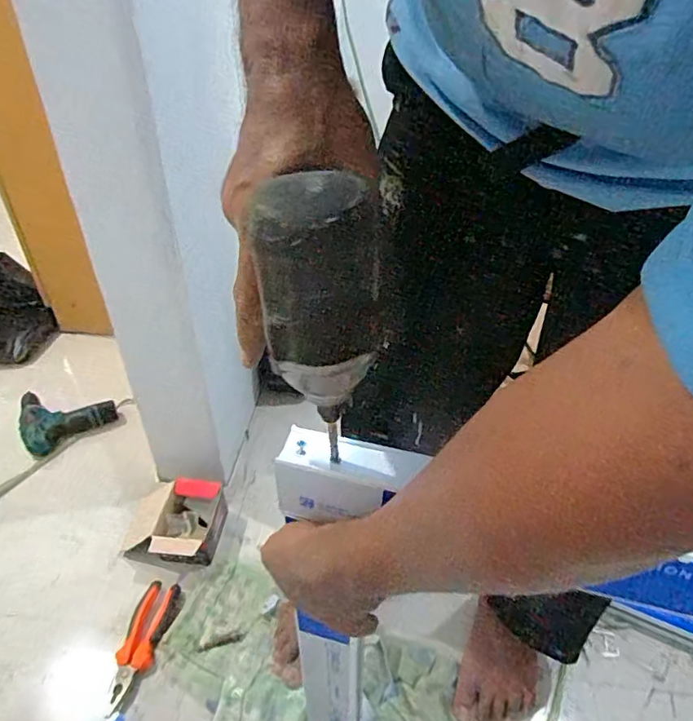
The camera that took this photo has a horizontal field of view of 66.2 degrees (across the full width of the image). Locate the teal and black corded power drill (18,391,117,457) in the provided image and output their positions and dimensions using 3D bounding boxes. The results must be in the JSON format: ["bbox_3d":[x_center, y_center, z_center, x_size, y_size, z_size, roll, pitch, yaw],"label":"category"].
[{"bbox_3d":[-0.616,0.114,1.165,0.186,0.061,0.155,-25,46,-28],"label":"teal and black corded power drill"}]

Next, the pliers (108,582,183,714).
[{"bbox_3d":[-0.315,0.428,0.812,0.056,0.013,0.186,4,39,4],"label":"pliers"}]

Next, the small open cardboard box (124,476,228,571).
[{"bbox_3d":[-0.316,0.292,0.961,0.166,0.073,0.151,4,39,5],"label":"small open cardboard box"}]

